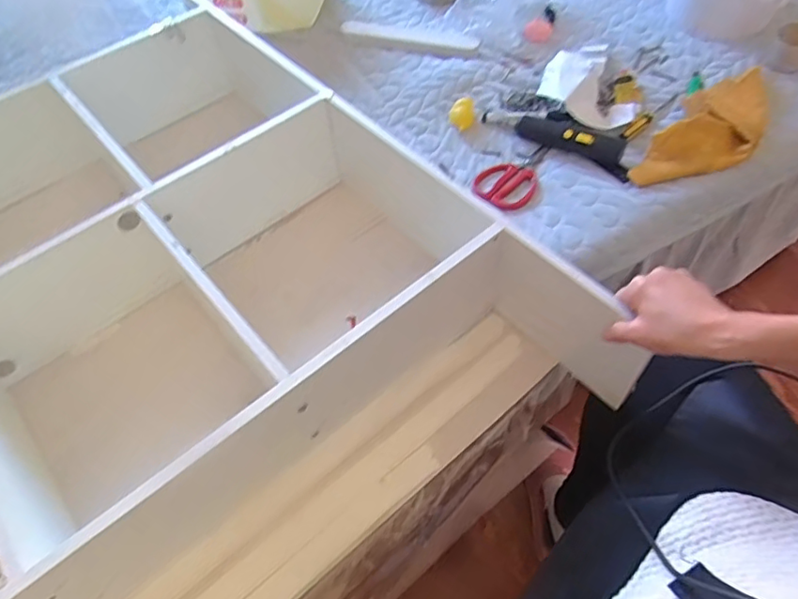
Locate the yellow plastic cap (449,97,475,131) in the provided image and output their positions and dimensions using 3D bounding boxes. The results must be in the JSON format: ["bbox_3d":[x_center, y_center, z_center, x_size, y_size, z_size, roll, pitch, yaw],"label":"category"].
[{"bbox_3d":[0.098,-0.291,0.892,0.039,0.031,0.042,-1,57,2],"label":"yellow plastic cap"}]

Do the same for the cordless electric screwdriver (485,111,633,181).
[{"bbox_3d":[0.234,-0.247,0.847,0.232,0.032,0.059,27,62,19],"label":"cordless electric screwdriver"}]

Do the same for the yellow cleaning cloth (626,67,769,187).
[{"bbox_3d":[0.450,-0.246,0.821,0.116,0.042,0.273,31,63,21],"label":"yellow cleaning cloth"}]

